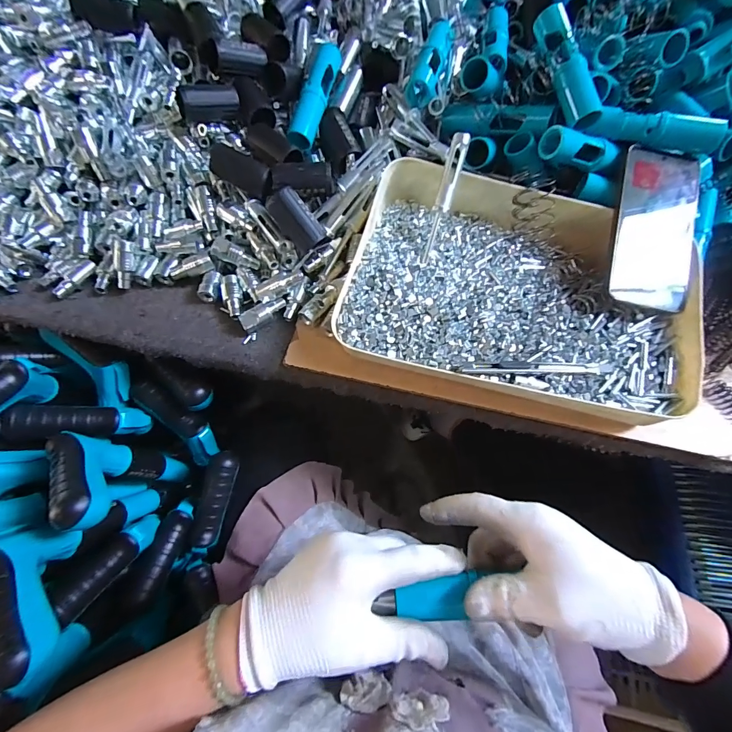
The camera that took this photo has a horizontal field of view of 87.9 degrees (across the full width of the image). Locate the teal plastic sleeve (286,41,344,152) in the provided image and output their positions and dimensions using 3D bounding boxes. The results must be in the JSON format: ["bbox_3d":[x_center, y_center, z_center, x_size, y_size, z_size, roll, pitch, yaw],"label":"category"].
[{"bbox_3d":[-0.058,-0.315,0.441,0.027,0.029,0.124,16,84,8],"label":"teal plastic sleeve"}]

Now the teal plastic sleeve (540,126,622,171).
[{"bbox_3d":[0.216,-0.217,0.381,0.083,0.028,0.032,2,62,-18],"label":"teal plastic sleeve"}]

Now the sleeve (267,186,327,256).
[{"bbox_3d":[-0.073,-0.153,0.399,0.034,0.032,0.061,-35,106,-1],"label":"sleeve"}]

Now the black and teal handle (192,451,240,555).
[{"bbox_3d":[-0.182,0.163,0.462,0.033,0.027,0.113,11,80,5],"label":"black and teal handle"}]

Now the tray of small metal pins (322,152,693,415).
[{"bbox_3d":[0.150,-0.083,0.375,0.328,0.055,0.231,14,64,7],"label":"tray of small metal pins"}]

